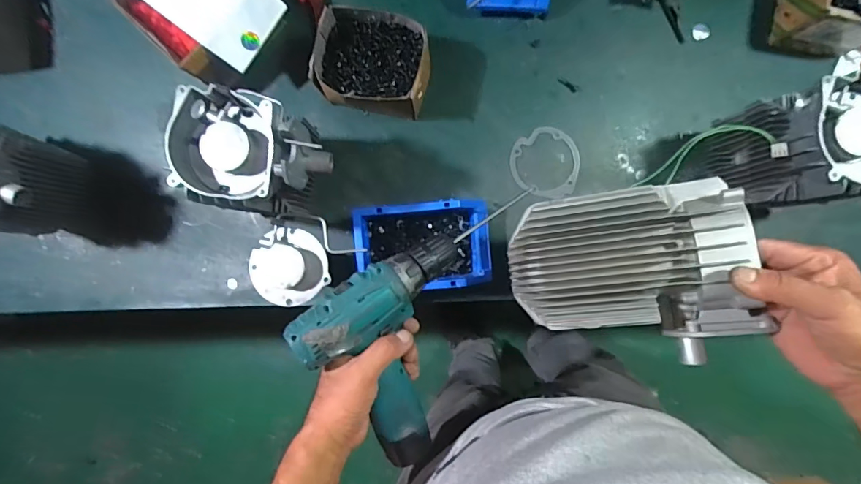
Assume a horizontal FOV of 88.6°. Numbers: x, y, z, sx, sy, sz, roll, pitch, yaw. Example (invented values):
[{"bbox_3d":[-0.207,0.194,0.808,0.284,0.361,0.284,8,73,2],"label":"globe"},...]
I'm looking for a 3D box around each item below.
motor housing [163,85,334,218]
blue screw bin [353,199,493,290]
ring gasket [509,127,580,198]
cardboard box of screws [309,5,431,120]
[{"bbox_3d":[-0.195,-0.093,0.497,0.162,0.110,0.127,13,90,2],"label":"motor housing"},{"bbox_3d":[-0.007,0.004,0.610,0.177,0.076,0.112,-4,89,2],"label":"blue screw bin"},{"bbox_3d":[0.167,-0.117,0.641,0.101,0.005,0.100,0,89,2],"label":"ring gasket"},{"bbox_3d":[-0.075,-0.239,0.610,0.148,0.087,0.120,10,90,2],"label":"cardboard box of screws"}]

